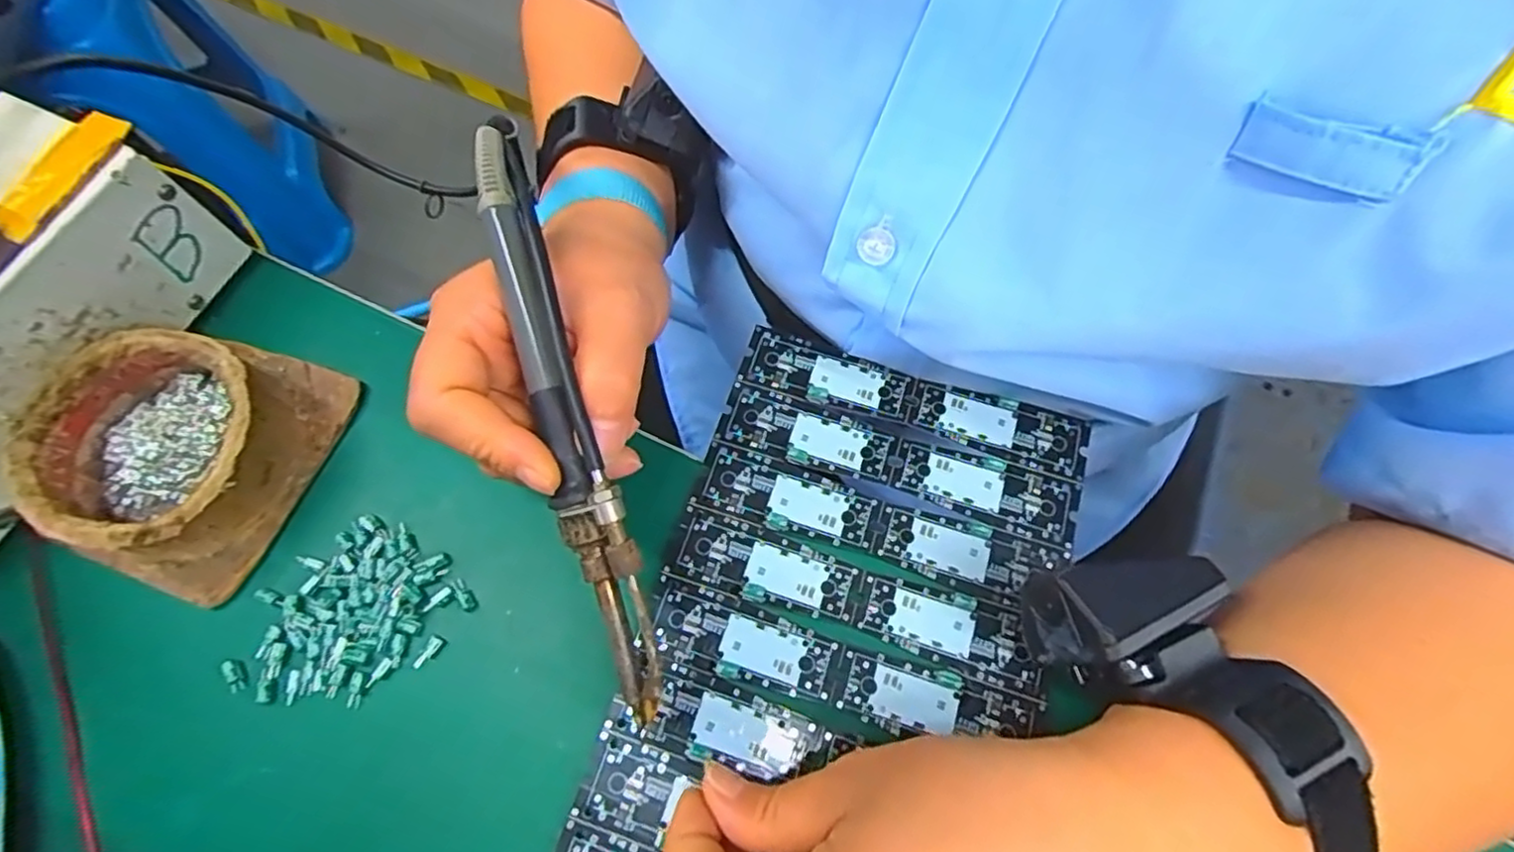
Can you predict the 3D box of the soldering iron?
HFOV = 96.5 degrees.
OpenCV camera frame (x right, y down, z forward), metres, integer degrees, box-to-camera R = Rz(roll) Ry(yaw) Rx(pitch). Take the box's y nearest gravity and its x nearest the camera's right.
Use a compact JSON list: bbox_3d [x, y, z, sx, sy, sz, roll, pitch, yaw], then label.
[{"bbox_3d":[-0.063,-0.003,0.221,0.021,0.020,0.198,-17,87,-6],"label":"soldering iron"}]

